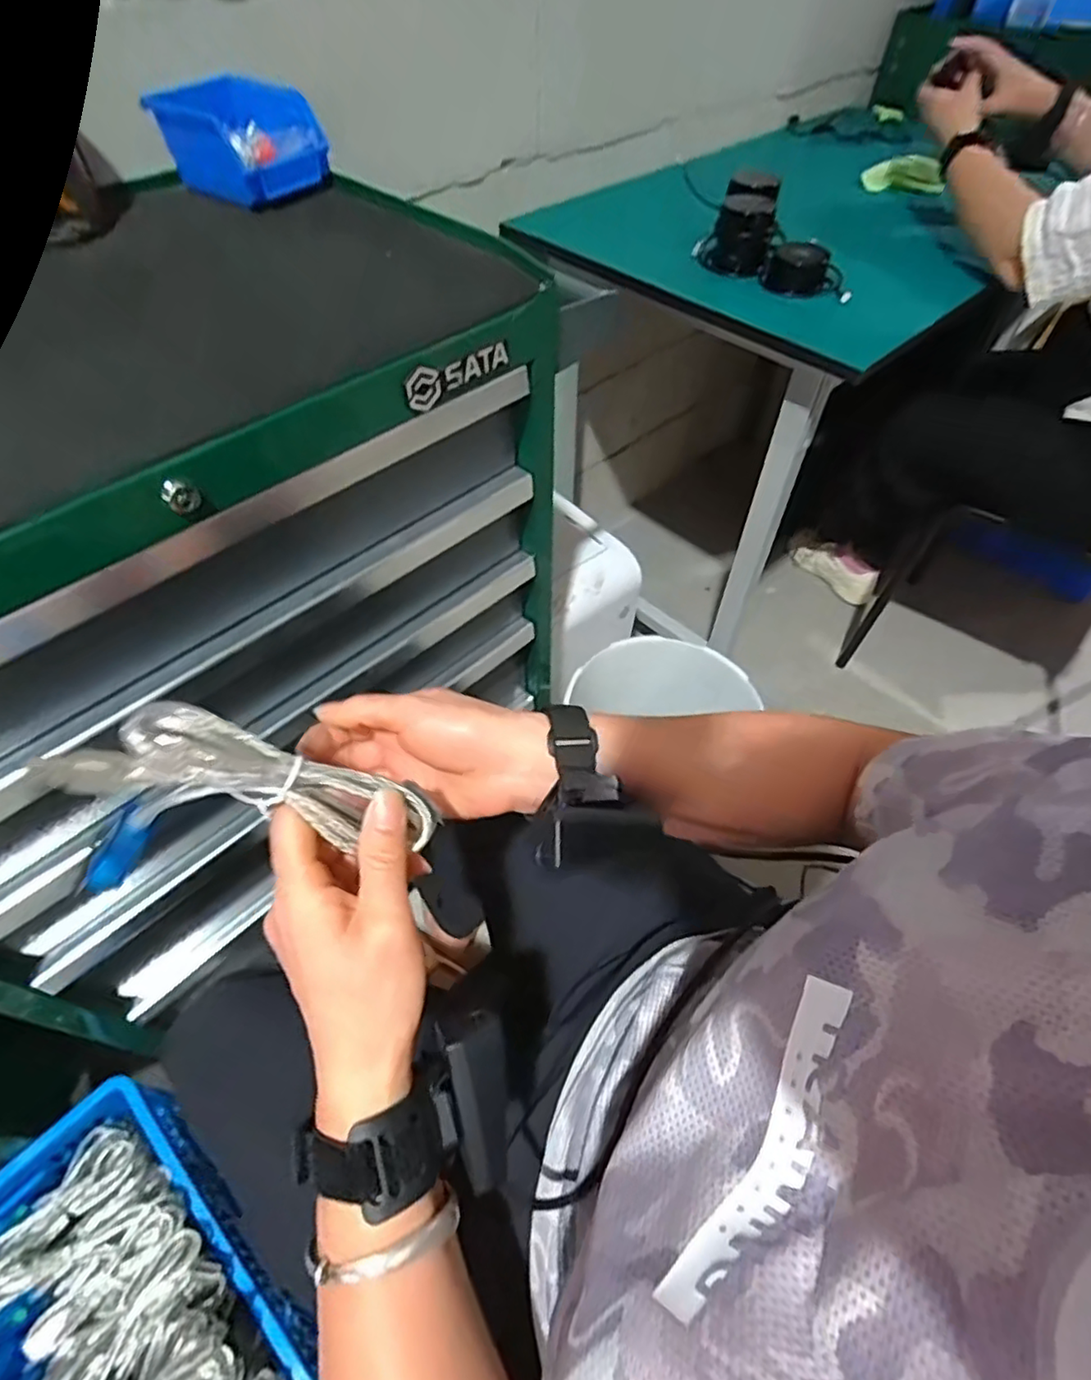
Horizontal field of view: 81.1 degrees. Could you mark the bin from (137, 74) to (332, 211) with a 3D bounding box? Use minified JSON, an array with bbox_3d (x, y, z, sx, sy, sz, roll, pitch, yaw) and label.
[{"bbox_3d":[-0.313,-0.568,0.662,0.152,0.068,0.108,32,60,21],"label":"bin"}]

